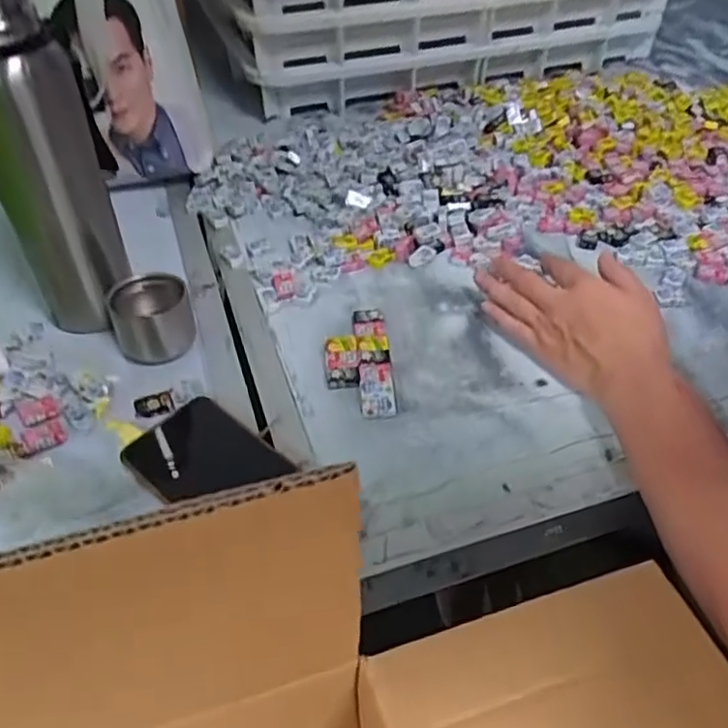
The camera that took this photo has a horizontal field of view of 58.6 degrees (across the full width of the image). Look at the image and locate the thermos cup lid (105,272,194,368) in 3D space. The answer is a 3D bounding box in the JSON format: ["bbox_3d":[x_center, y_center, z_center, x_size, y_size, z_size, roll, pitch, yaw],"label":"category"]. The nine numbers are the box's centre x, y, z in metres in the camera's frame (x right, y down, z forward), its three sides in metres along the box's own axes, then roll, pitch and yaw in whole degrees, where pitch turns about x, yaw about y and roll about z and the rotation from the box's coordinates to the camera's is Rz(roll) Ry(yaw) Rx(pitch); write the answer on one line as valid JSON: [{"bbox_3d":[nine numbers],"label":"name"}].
[{"bbox_3d":[-0.173,-0.038,0.529,0.061,0.048,0.060,0,44,0],"label":"thermos cup lid"}]

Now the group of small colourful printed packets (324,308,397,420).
[{"bbox_3d":[-0.005,-0.003,0.528,0.052,0.014,0.117,-3,44,-4],"label":"group of small colourful printed packets"}]

